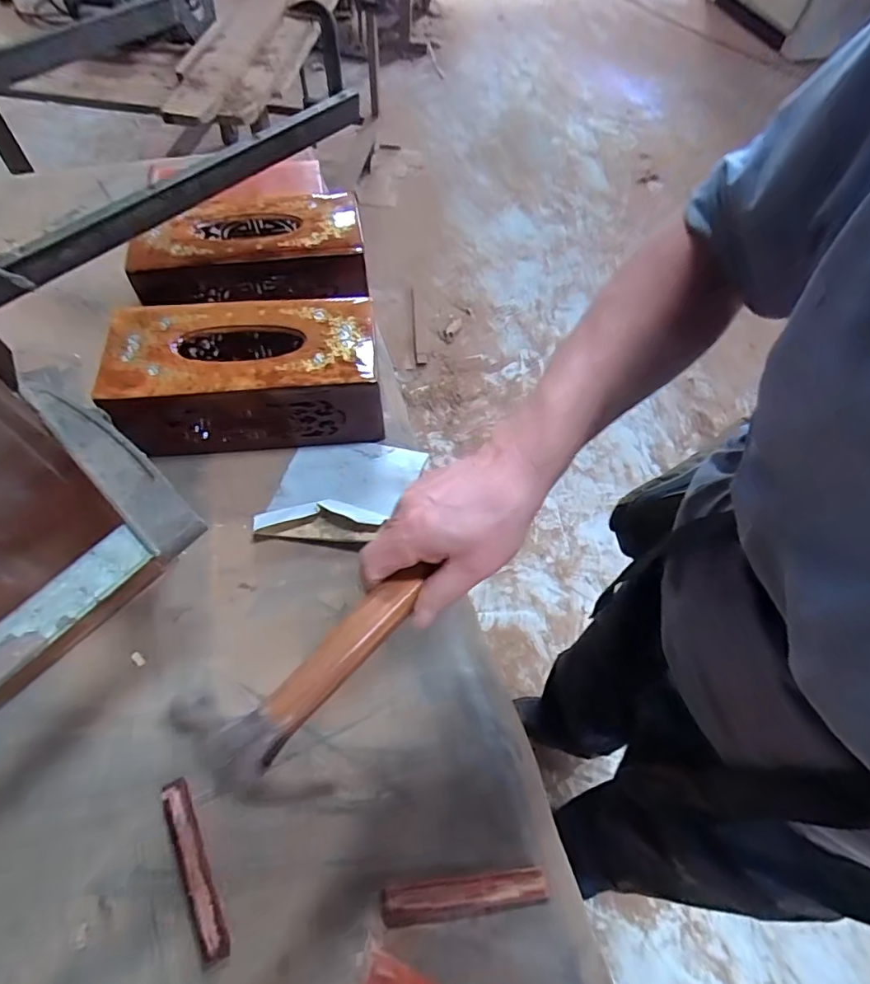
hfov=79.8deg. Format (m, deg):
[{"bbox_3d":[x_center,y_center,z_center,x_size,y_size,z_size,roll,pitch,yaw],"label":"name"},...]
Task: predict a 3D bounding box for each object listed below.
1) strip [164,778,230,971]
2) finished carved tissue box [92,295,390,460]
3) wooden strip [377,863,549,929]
[{"bbox_3d":[-0.172,0.266,0.370,0.020,0.008,0.117,-24,64,-15],"label":"strip"},{"bbox_3d":[-0.191,-0.123,0.548,0.247,0.097,0.124,-6,60,-5],"label":"finished carved tissue box"},{"bbox_3d":[0.022,0.288,0.371,0.117,0.007,0.024,-5,60,-5],"label":"wooden strip"}]

